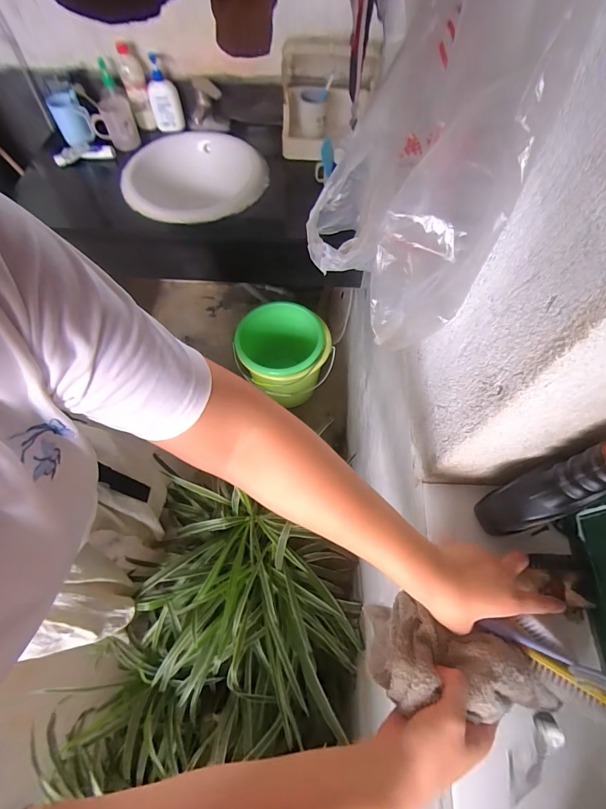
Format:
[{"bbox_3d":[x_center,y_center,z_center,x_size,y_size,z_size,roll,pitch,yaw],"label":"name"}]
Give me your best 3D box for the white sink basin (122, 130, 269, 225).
[{"bbox_3d":[-0.312,-0.641,1.101,0.398,0.123,0.398,0,63,0],"label":"white sink basin"}]

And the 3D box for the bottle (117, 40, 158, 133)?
[{"bbox_3d":[-0.496,-0.924,1.100,0.071,0.213,0.058,-18,65,-9],"label":"bottle"}]

